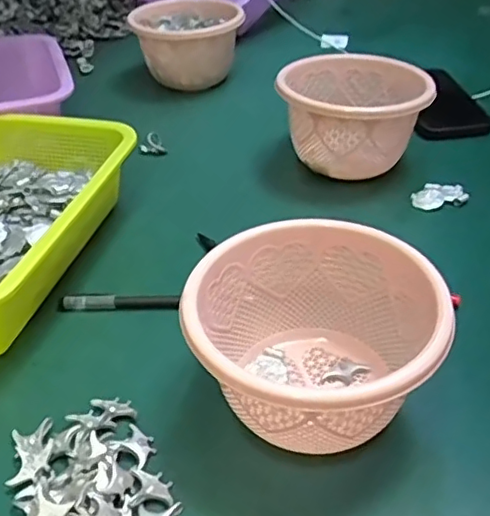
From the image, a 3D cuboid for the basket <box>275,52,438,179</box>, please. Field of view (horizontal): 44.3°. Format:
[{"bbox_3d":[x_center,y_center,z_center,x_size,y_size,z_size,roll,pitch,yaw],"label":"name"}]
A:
[{"bbox_3d":[0.106,-0.137,0.612,0.144,0.092,0.144,2,38,3],"label":"basket"}]

